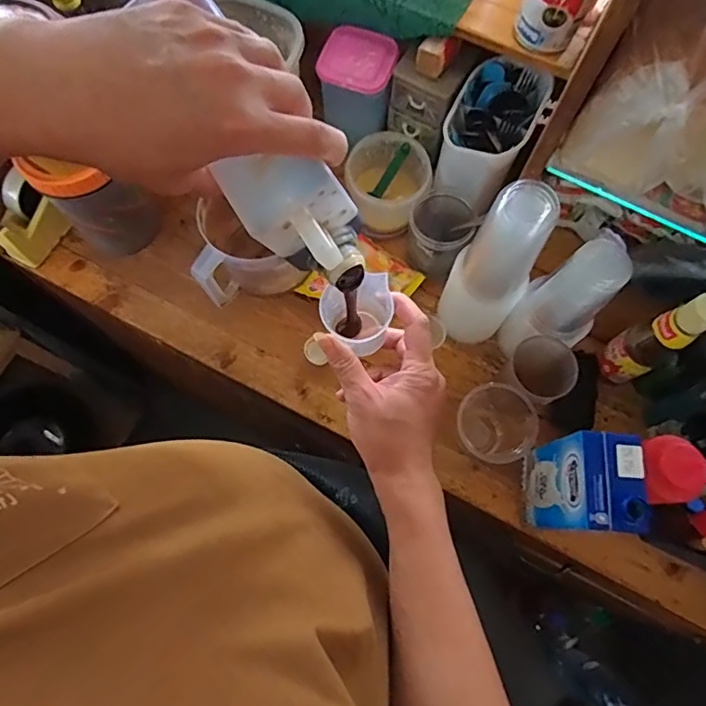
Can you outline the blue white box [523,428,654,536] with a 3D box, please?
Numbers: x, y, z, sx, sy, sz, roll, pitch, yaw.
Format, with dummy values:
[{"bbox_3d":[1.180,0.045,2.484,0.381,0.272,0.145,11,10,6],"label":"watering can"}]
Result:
[{"bbox_3d":[0.246,0.148,0.584,0.063,0.201,0.094,5,74,2],"label":"blue white box"}]

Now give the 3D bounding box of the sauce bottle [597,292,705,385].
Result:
[{"bbox_3d":[0.355,-0.012,0.617,0.046,0.193,0.054,-28,76,-8],"label":"sauce bottle"}]

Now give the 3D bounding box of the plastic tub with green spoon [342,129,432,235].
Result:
[{"bbox_3d":[0.053,-0.245,0.759,0.114,0.086,0.123,0,74,0],"label":"plastic tub with green spoon"}]

